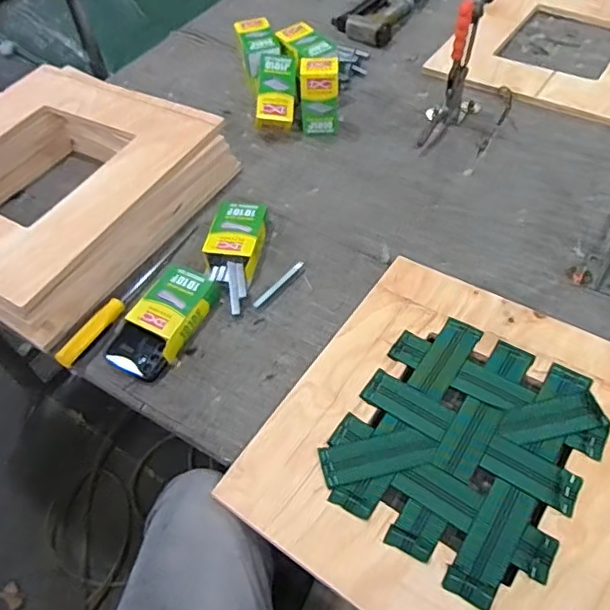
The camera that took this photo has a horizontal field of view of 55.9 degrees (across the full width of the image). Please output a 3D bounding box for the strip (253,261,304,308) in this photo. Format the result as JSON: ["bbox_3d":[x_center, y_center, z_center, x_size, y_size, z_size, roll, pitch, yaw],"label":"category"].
[{"bbox_3d":[-0.038,-0.031,0.819,0.011,0.004,0.101,34,62,27],"label":"strip"}]

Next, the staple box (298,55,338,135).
[{"bbox_3d":[0.025,-0.366,1.010,0.068,0.116,0.055,-2,52,3],"label":"staple box"}]

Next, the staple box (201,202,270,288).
[{"bbox_3d":[-0.104,-0.102,0.860,0.077,0.034,0.131,7,53,10],"label":"staple box"}]

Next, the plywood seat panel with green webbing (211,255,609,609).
[{"bbox_3d":[0.178,0.151,0.644,0.396,0.012,0.417,27,59,23],"label":"plywood seat panel with green webbing"}]

